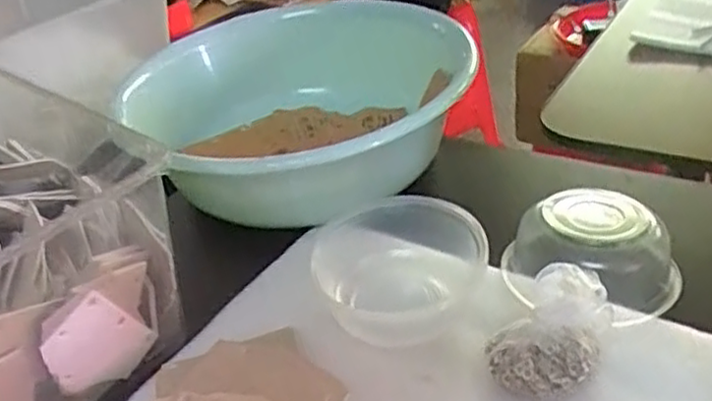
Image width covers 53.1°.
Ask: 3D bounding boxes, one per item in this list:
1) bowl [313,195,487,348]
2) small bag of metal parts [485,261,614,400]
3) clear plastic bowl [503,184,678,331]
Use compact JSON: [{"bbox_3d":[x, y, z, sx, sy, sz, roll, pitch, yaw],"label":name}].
[{"bbox_3d":[0.030,0.045,0.460,0.108,0.047,0.111,-8,36,5],"label":"bowl"},{"bbox_3d":[0.108,0.074,0.401,0.058,0.052,0.065,12,42,29],"label":"small bag of metal parts"},{"bbox_3d":[0.153,0.038,0.456,0.089,0.058,0.093,-6,35,5],"label":"clear plastic bowl"}]

